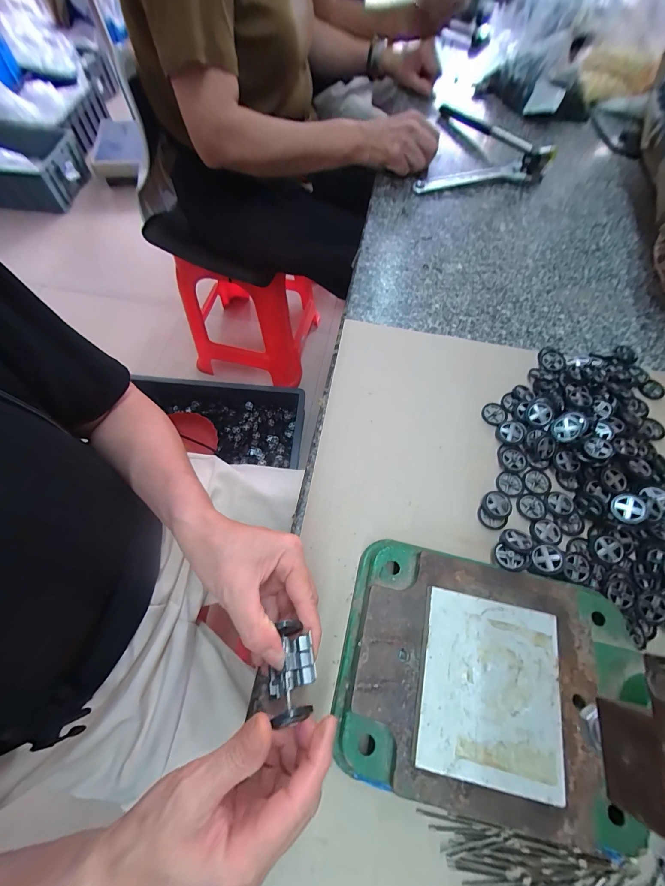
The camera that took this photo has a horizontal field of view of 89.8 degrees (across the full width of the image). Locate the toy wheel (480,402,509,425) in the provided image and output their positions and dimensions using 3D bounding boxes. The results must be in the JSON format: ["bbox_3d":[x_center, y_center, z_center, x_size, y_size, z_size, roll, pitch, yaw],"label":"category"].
[{"bbox_3d":[0.185,-0.033,0.377,0.031,0.005,0.026,-36,71,-17],"label":"toy wheel"}]

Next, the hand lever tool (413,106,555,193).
[{"bbox_3d":[0.277,-0.521,0.593,0.204,0.038,0.287,17,65,5],"label":"hand lever tool"}]

